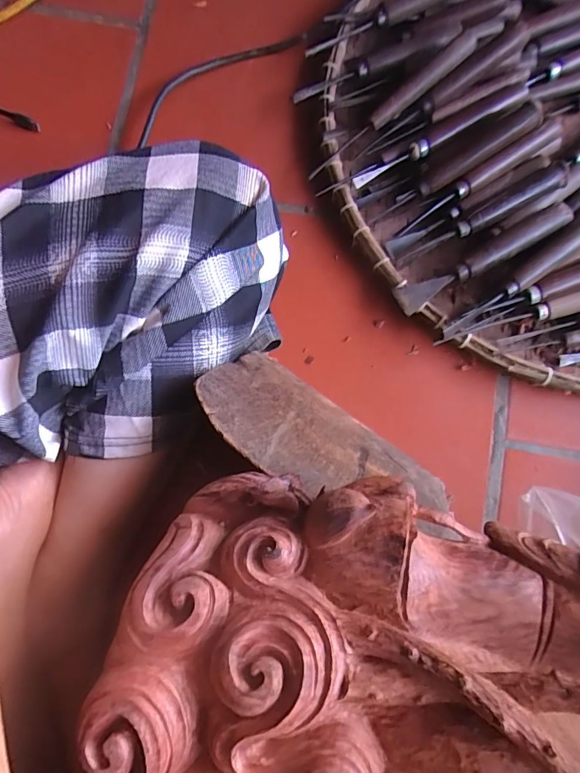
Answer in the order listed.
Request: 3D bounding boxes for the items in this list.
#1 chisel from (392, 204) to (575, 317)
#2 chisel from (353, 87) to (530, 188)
[{"bbox_3d":[0.174,-0.115,0.403,0.168,0.034,0.024,-28,80,-4],"label":"chisel"},{"bbox_3d":[0.139,-0.234,0.414,0.184,0.023,0.020,-27,80,-4],"label":"chisel"}]

